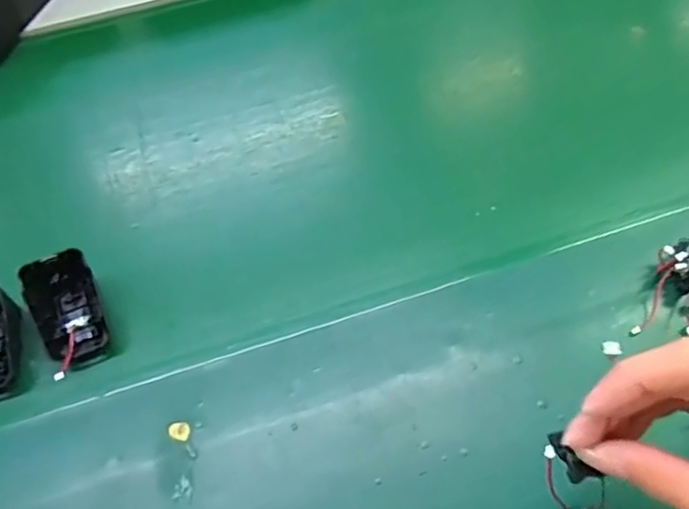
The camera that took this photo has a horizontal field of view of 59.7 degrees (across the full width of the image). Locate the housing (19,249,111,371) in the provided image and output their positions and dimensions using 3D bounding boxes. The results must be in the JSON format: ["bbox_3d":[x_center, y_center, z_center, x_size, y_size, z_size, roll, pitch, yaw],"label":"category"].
[{"bbox_3d":[-0.179,0.036,0.393,0.049,0.036,0.068,-28,64,-10],"label":"housing"}]

